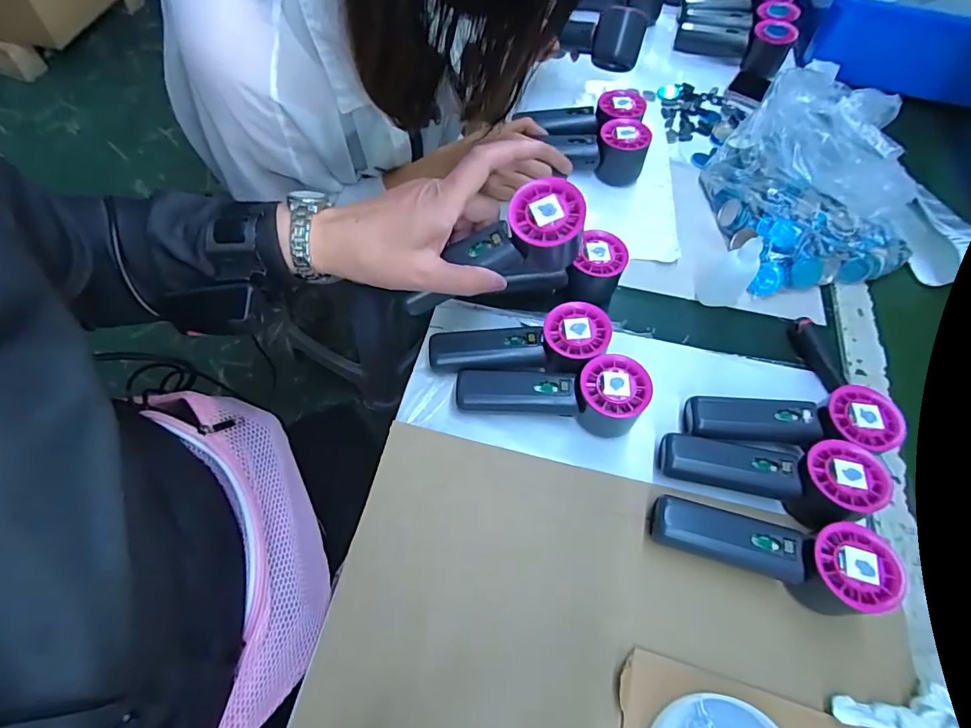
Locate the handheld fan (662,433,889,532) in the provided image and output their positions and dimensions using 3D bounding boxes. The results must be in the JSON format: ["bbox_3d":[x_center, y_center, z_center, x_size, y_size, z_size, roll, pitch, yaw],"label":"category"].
[{"bbox_3d":[0.220,0.089,0.379,0.156,0.046,0.061,8,61,-1],"label":"handheld fan"}]

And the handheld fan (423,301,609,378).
[{"bbox_3d":[0.028,-0.016,0.428,0.149,0.053,0.058,5,61,-2],"label":"handheld fan"}]

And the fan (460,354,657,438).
[{"bbox_3d":[0.054,0.023,0.407,0.153,0.050,0.049,7,61,-2],"label":"fan"}]

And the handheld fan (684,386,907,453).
[{"bbox_3d":[0.253,0.047,0.409,0.153,0.051,0.050,8,61,-1],"label":"handheld fan"}]

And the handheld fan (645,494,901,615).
[{"bbox_3d":[0.202,0.137,0.348,0.154,0.047,0.059,12,61,1],"label":"handheld fan"}]

